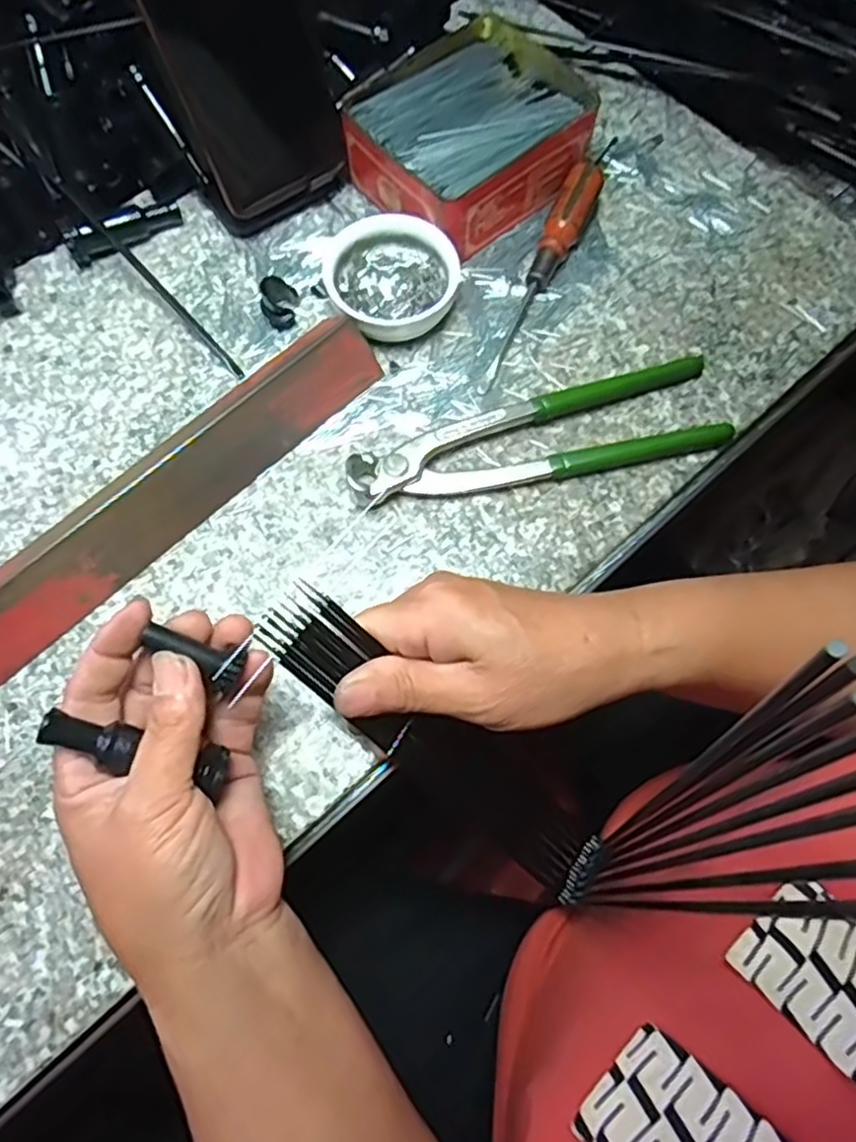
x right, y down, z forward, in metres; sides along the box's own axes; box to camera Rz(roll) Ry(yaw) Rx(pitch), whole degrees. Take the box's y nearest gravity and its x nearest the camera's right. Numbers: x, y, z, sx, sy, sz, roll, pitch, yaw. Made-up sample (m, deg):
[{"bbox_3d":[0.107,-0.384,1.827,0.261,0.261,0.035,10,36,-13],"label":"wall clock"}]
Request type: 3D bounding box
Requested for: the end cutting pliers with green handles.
[{"bbox_3d":[0.058,-0.069,0.376,0.199,0.016,0.054,-16,72,-7],"label":"end cutting pliers with green handles"}]

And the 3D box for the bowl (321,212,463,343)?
[{"bbox_3d":[-0.020,-0.162,0.398,0.071,0.024,0.073,0,71,-1],"label":"bowl"}]

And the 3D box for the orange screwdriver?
[{"bbox_3d":[0.064,-0.166,0.401,0.021,0.026,0.151,23,72,7],"label":"orange screwdriver"}]

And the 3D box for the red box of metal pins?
[{"bbox_3d":[0.024,-0.254,0.421,0.130,0.042,0.112,-40,76,-14],"label":"red box of metal pins"}]

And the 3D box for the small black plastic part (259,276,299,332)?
[{"bbox_3d":[-0.082,-0.147,0.396,0.017,0.024,0.020,5,71,0],"label":"small black plastic part"}]

